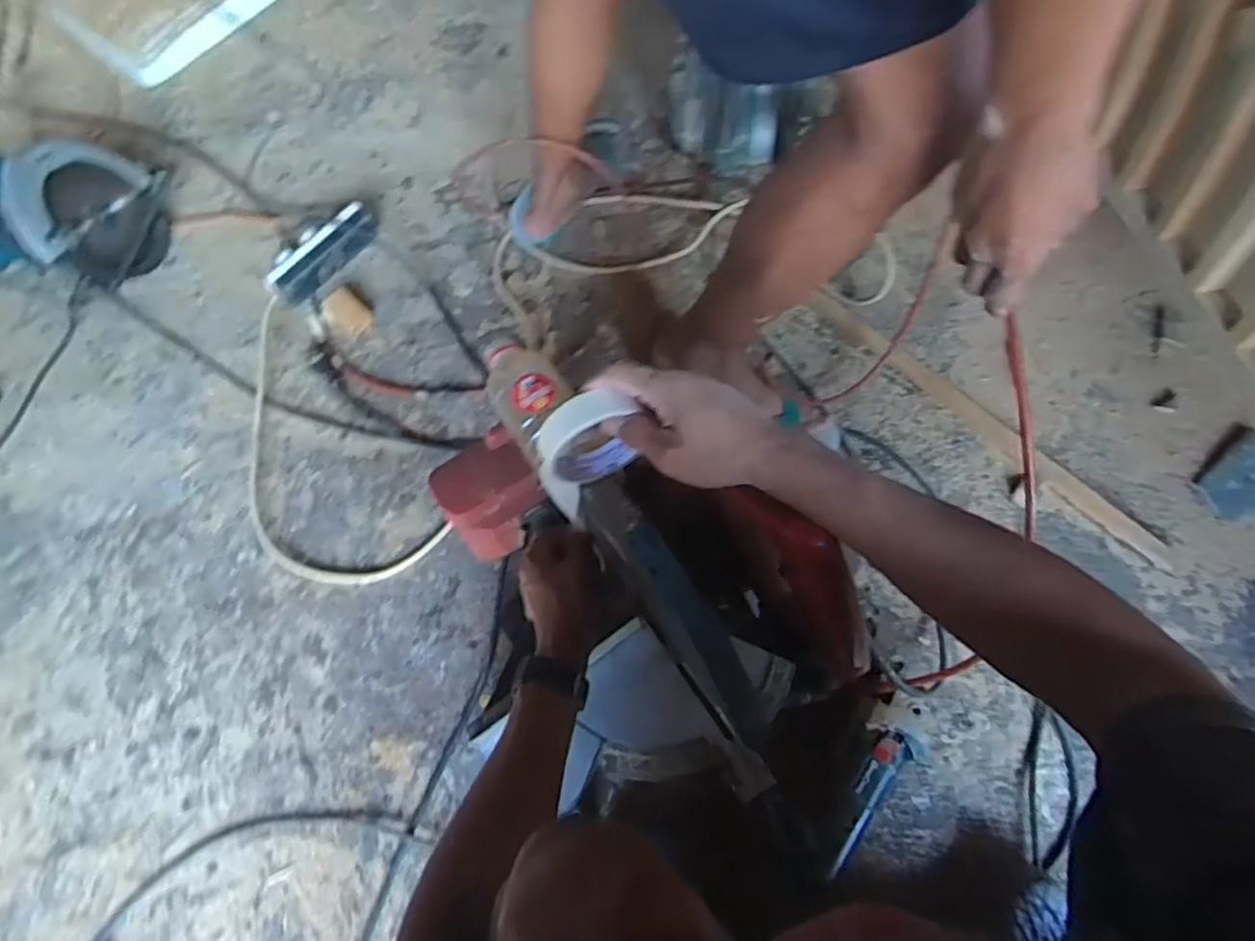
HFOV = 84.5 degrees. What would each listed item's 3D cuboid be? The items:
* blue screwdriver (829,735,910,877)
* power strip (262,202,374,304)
[{"bbox_3d":[0.246,0.342,0.707,0.034,0.019,0.153,27,84,9],"label":"blue screwdriver"},{"bbox_3d":[-0.482,-0.342,1.087,0.188,0.054,0.080,-42,70,-13],"label":"power strip"}]

